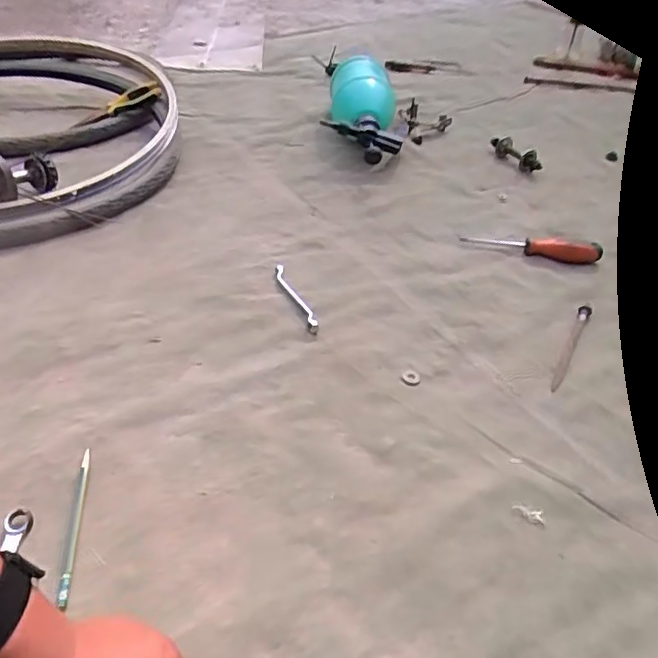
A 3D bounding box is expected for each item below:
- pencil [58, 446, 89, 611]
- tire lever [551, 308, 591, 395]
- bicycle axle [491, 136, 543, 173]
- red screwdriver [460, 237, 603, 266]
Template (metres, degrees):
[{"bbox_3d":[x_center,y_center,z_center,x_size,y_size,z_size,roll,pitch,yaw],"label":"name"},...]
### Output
[{"bbox_3d":[-0.227,0.174,0.524,0.013,0.009,0.149,-6,42,-9],"label":"pencil"},{"bbox_3d":[0.294,0.022,0.716,0.015,0.020,0.153,23,46,22],"label":"tire lever"},{"bbox_3d":[0.339,-0.318,1.060,0.028,0.039,0.106,-24,48,-26],"label":"bicycle axle"},{"bbox_3d":[0.295,-0.125,0.859,0.189,0.032,0.027,15,43,13],"label":"red screwdriver"}]

